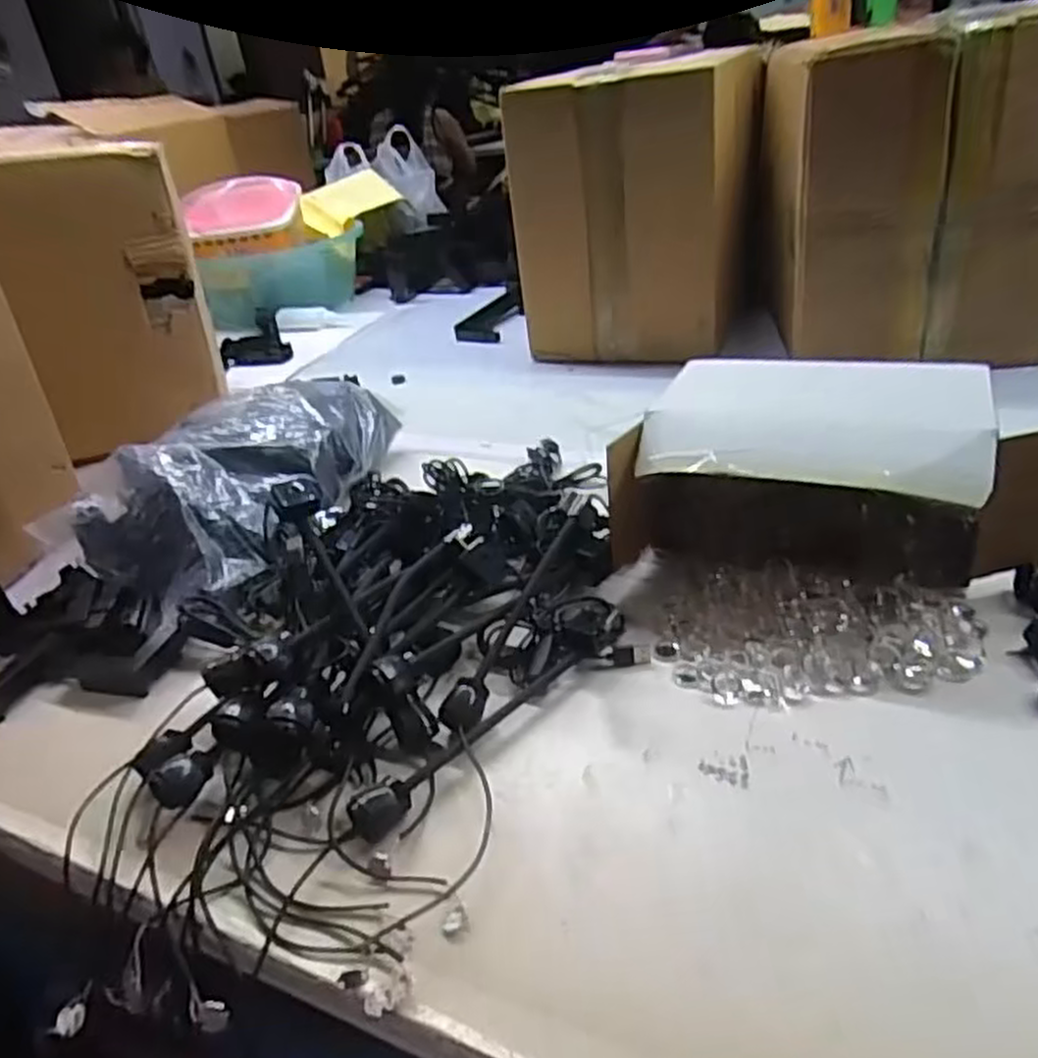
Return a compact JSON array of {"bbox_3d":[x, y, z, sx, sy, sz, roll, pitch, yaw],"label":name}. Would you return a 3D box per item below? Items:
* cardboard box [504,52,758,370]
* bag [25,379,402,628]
[{"bbox_3d":[0.175,-0.436,1.088,0.279,0.356,0.287,8,35,25],"label":"cardboard box"},{"bbox_3d":[-0.271,-0.055,0.797,0.200,0.104,0.332,13,37,31],"label":"bag"}]

